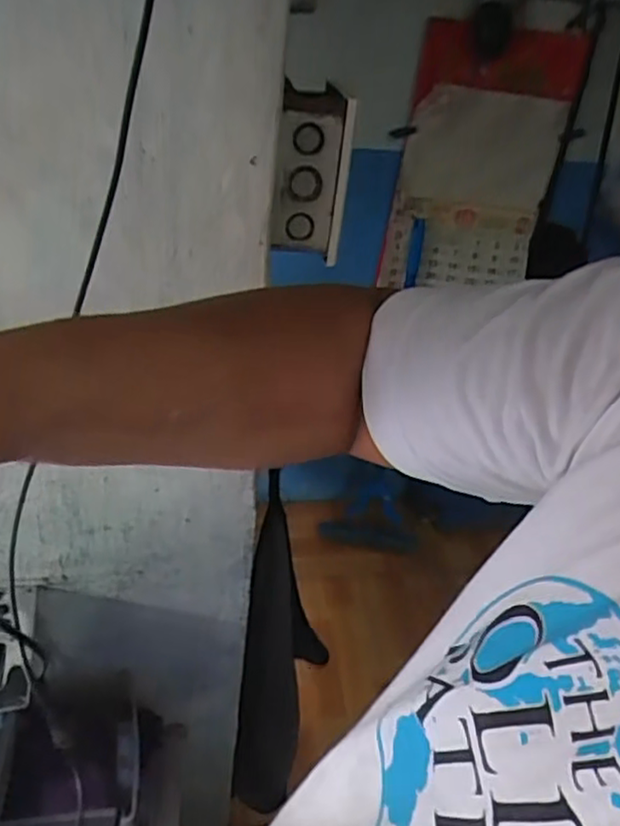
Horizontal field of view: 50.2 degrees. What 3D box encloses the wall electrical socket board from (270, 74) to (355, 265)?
[{"bbox_3d":[0.002,-0.173,0.481,0.050,0.108,0.077,5,34,-3],"label":"wall electrical socket board"}]

